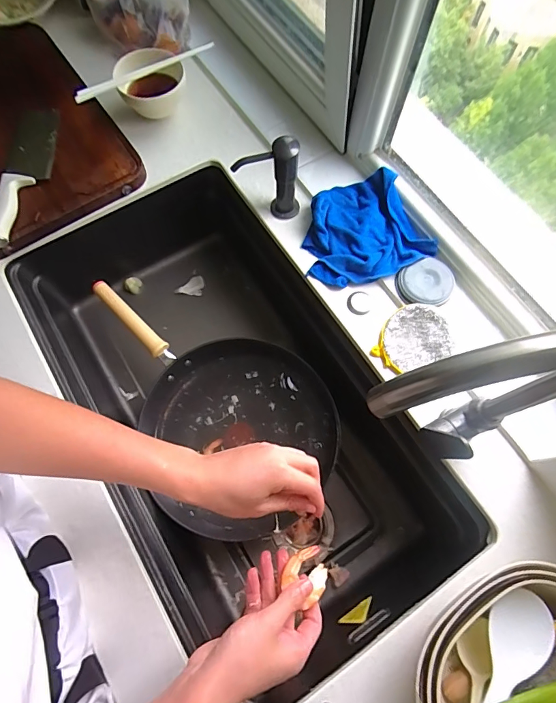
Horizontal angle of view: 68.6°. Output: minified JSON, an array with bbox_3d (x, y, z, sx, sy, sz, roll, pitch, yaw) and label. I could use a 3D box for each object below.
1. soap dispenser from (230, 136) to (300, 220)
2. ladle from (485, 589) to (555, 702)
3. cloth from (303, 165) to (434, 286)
[{"bbox_3d":[-0.010,-0.242,0.599,0.095,0.119,0.040,-23,72,-9],"label":"soap dispenser"},{"bbox_3d":[0.213,0.310,0.383,0.055,0.039,0.170,35,73,11],"label":"ladle"},{"bbox_3d":[0.123,-0.181,0.614,0.178,0.027,0.158,-26,72,-10],"label":"cloth"}]

